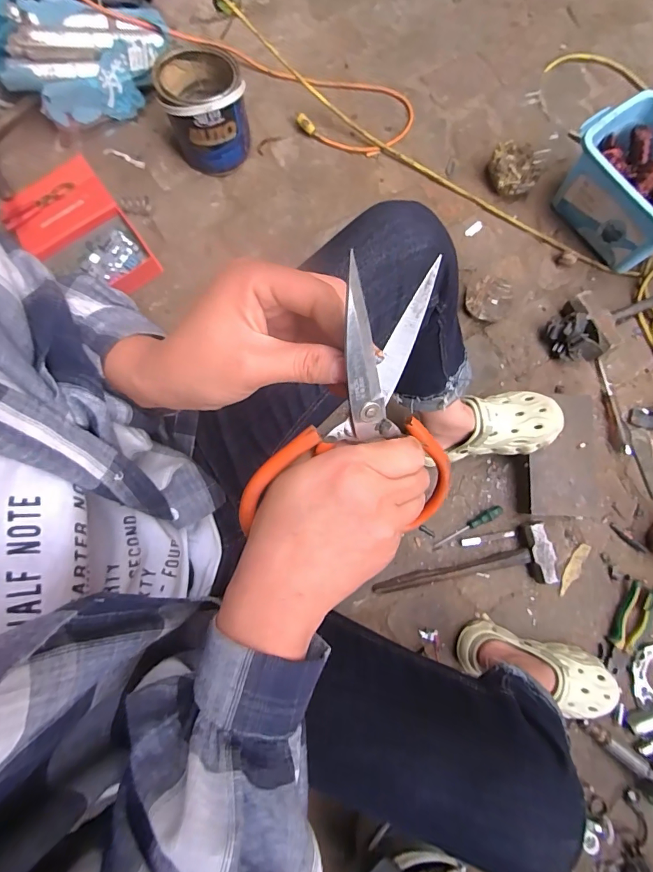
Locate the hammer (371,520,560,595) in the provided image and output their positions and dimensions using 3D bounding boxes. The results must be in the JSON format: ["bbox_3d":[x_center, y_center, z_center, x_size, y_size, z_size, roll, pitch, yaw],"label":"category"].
[{"bbox_3d":[0.246,0.215,0.733,0.295,0.061,0.104,-3,76,-3],"label":"hammer"}]

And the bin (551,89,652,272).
[{"bbox_3d":[0.574,-0.450,0.770,0.170,0.153,0.288,-39,81,-10],"label":"bin"}]

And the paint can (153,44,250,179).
[{"bbox_3d":[-0.249,-0.665,0.858,0.150,0.165,0.188,-19,78,-6],"label":"paint can"}]

